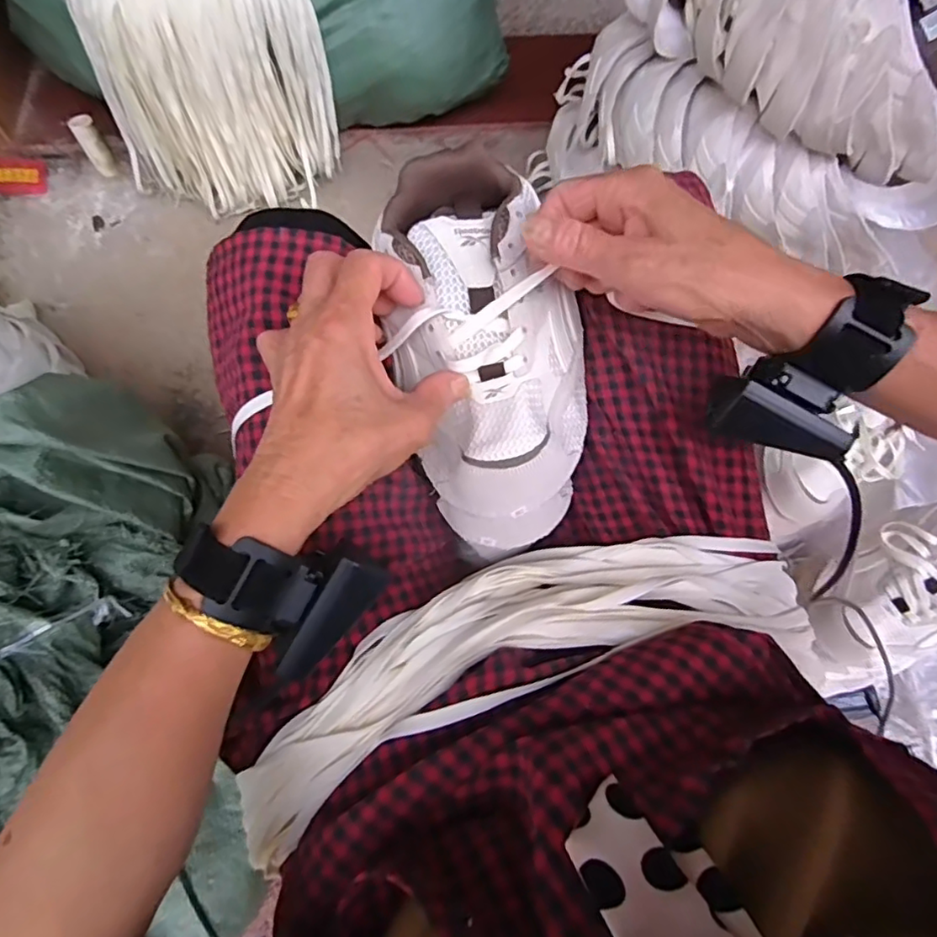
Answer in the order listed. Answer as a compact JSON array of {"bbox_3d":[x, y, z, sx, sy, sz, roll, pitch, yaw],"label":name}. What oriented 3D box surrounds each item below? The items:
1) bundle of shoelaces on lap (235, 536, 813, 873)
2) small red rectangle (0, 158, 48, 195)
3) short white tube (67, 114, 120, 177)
[{"bbox_3d":[0.031,0.103,0.337,0.358,0.077,0.096,-20,70,-8],"label":"bundle of shoelaces on lap"},{"bbox_3d":[-0.674,-0.430,0.861,0.098,0.012,0.050,-5,90,-4],"label":"small red rectangle"},{"bbox_3d":[-0.540,-0.465,0.843,0.031,0.078,0.022,-33,46,-15],"label":"short white tube"}]

